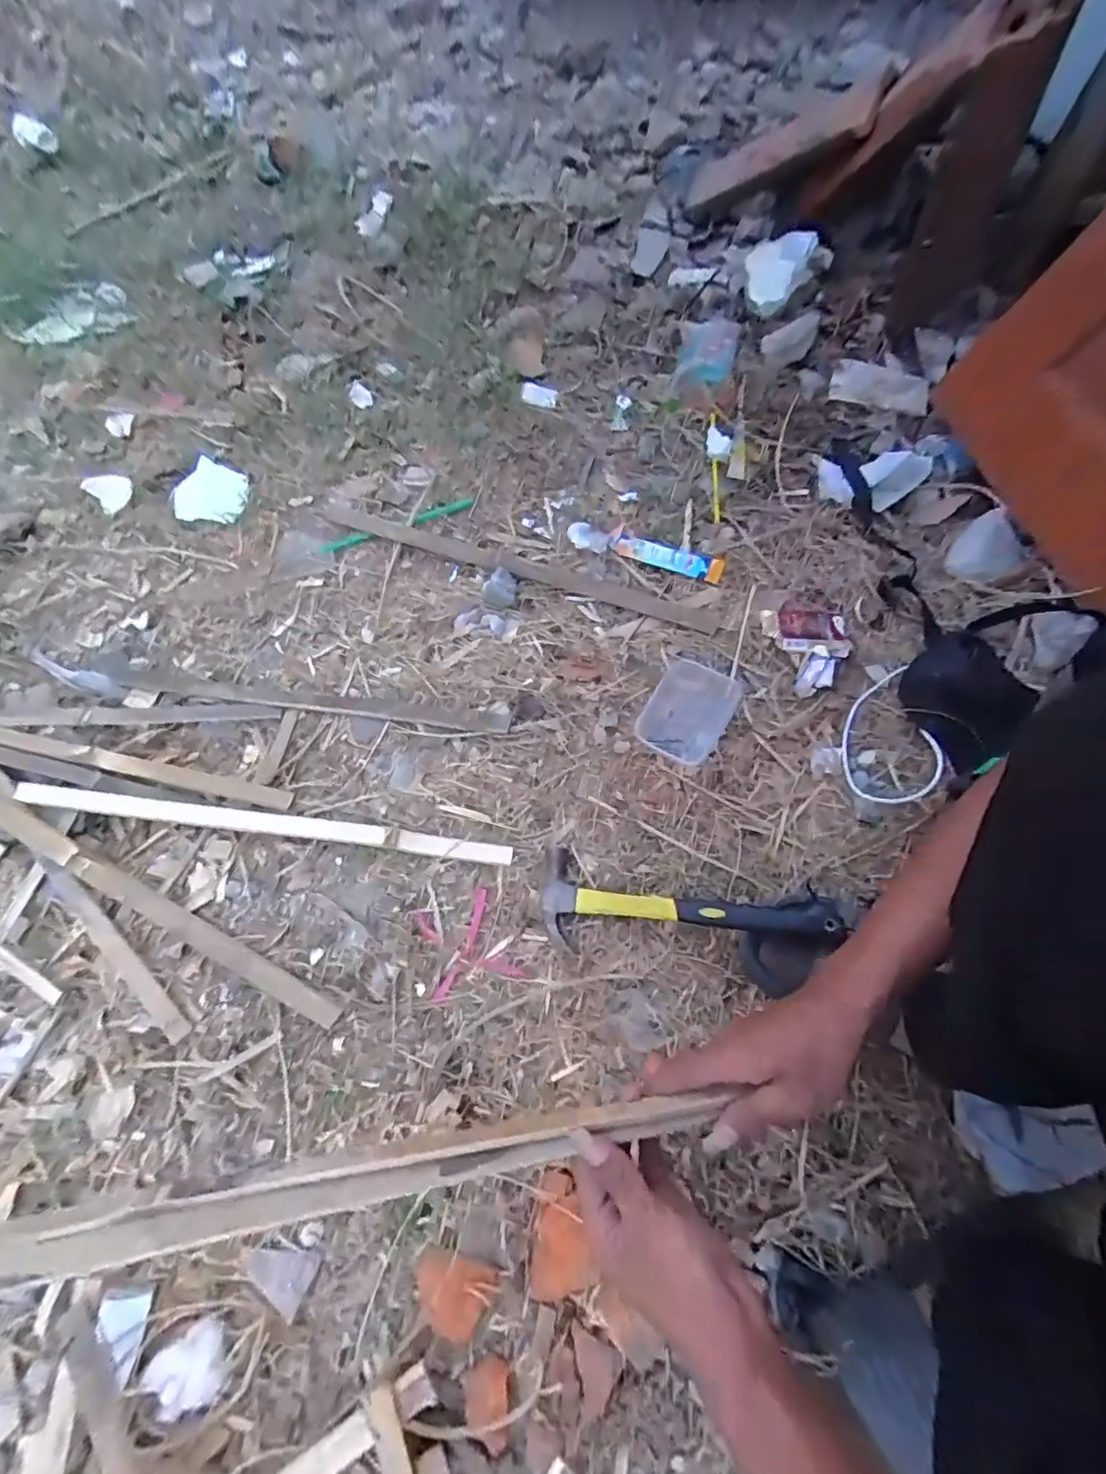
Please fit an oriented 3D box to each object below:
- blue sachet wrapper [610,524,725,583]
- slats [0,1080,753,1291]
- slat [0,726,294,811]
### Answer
[{"bbox_3d":[0.147,-0.237,0.727,0.150,0.011,0.039,23,65,8],"label":"blue sachet wrapper"},{"bbox_3d":[-0.105,0.249,0.319,0.433,0.021,0.026,-3,64,-13],"label":"slats"},{"bbox_3d":[-0.452,0.026,0.594,0.353,0.014,0.021,12,64,3],"label":"slat"}]

